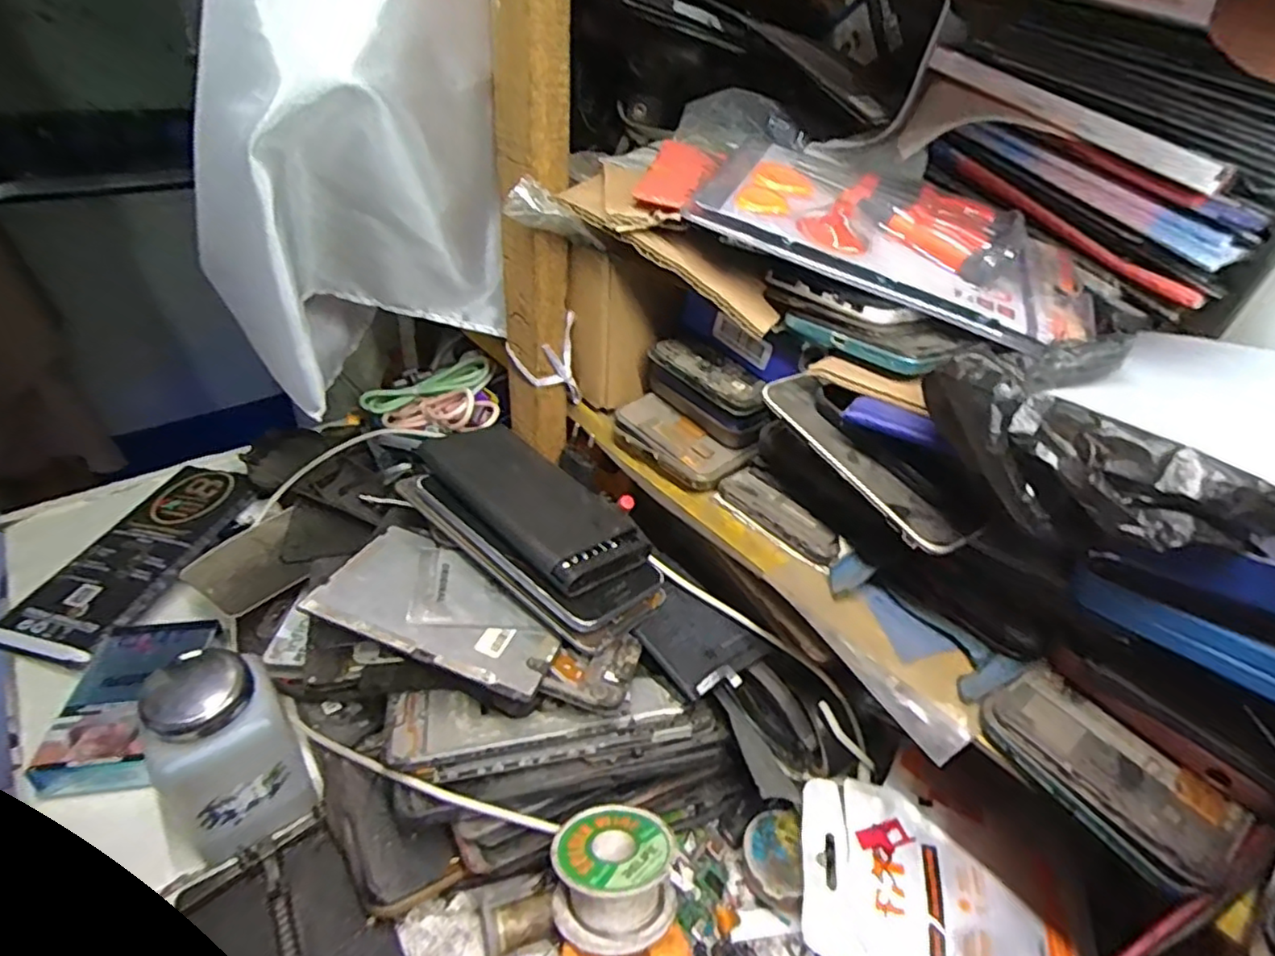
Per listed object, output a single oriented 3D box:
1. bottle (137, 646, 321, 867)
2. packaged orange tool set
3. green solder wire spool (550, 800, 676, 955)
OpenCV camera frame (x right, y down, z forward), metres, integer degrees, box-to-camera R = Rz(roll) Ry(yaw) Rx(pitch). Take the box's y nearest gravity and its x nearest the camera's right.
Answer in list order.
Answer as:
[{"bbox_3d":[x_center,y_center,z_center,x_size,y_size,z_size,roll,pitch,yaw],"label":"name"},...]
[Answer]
[{"bbox_3d":[-0.193,0.130,0.299,0.056,0.092,0.051,-23,45,-32],"label":"bottle"},{"bbox_3d":[0.126,-0.122,0.303,0.181,0.019,0.115,25,50,6],"label":"packaged orange tool set"},{"bbox_3d":[-0.010,0.175,0.282,0.052,0.029,0.052,6,12,29],"label":"green solder wire spool"}]

